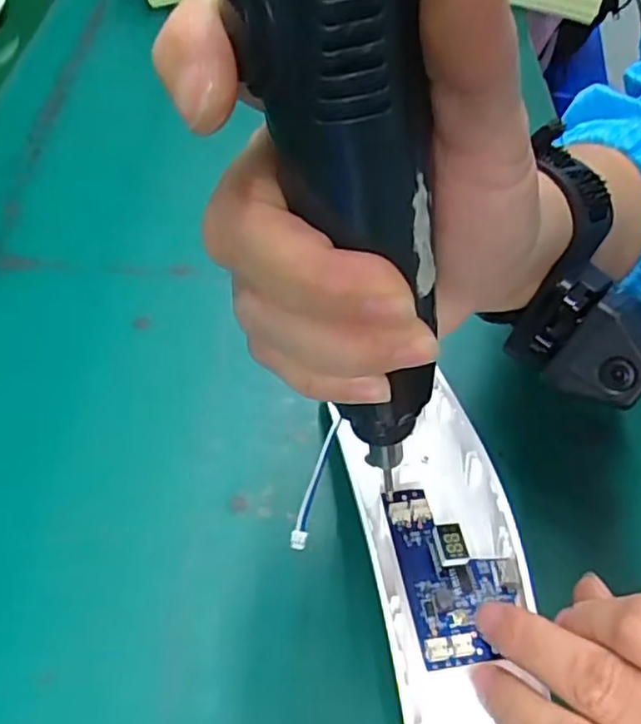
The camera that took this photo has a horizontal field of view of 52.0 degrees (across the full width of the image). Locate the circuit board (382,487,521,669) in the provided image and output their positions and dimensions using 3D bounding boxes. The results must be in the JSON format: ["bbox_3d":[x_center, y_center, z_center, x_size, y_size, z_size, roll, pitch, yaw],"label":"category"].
[{"bbox_3d":[0.045,0.064,0.211,0.037,0.012,0.056,-6,53,-8],"label":"circuit board"}]

